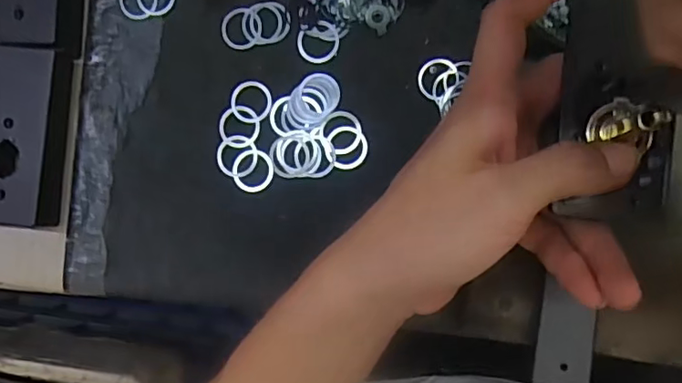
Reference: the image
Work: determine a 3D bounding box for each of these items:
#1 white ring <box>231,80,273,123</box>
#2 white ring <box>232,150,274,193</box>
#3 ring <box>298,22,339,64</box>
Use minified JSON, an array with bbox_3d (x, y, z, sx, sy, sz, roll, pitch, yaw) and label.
[{"bbox_3d":[-0.055,-0.054,0.354,0.025,0.004,0.026,0,91,9],"label":"white ring"},{"bbox_3d":[-0.053,-0.012,0.353,0.025,0.004,0.026,0,91,9],"label":"white ring"},{"bbox_3d":[-0.013,-0.089,0.349,0.025,0.004,0.025,0,91,6],"label":"ring"}]

